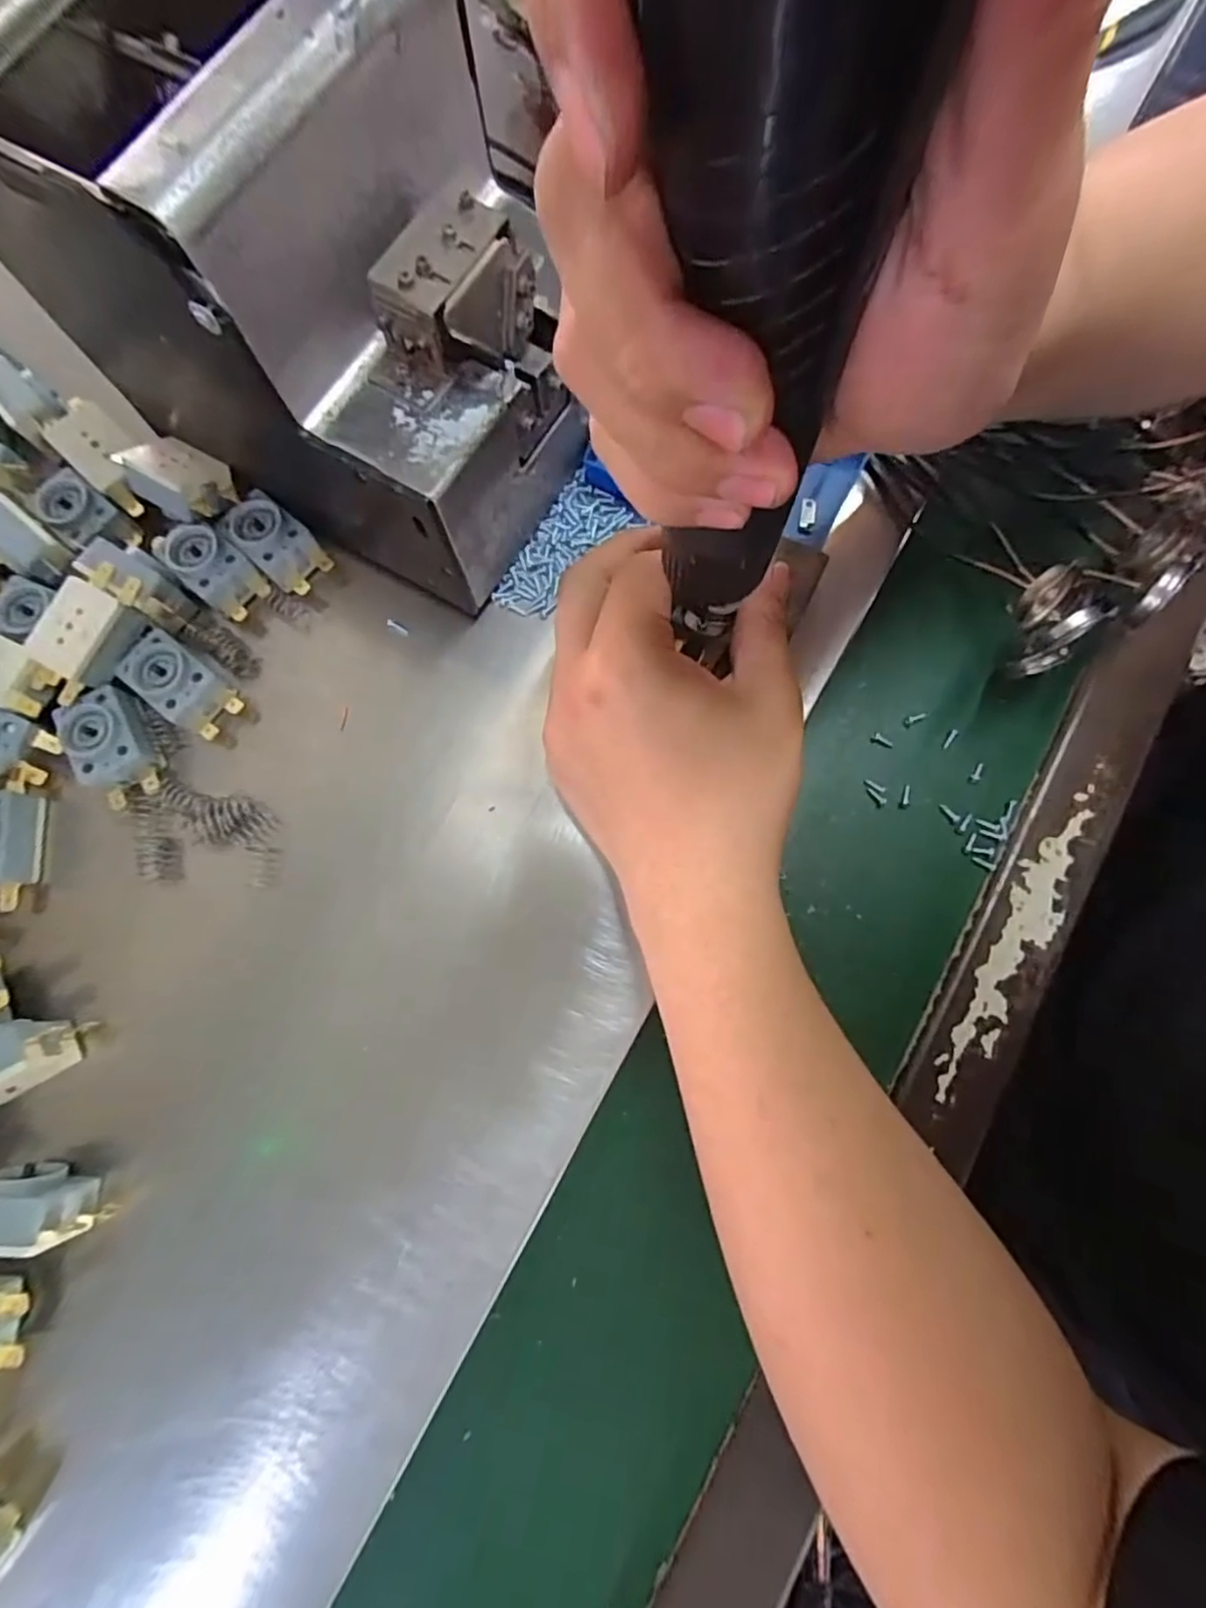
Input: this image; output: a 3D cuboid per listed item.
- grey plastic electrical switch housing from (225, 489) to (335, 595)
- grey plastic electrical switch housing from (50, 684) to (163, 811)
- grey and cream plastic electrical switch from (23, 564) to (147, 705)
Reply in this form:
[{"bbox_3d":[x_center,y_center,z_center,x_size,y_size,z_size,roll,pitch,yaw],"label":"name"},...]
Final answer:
[{"bbox_3d":[-0.145,-0.116,0.291,0.027,0.026,0.047,-45,82,-7],"label":"grey plastic electrical switch housing"},{"bbox_3d":[-0.205,-0.025,0.272,0.028,0.020,0.044,-26,80,-4],"label":"grey plastic electrical switch housing"},{"bbox_3d":[-0.213,-0.071,0.266,0.029,0.014,0.056,22,80,5],"label":"grey and cream plastic electrical switch"}]

